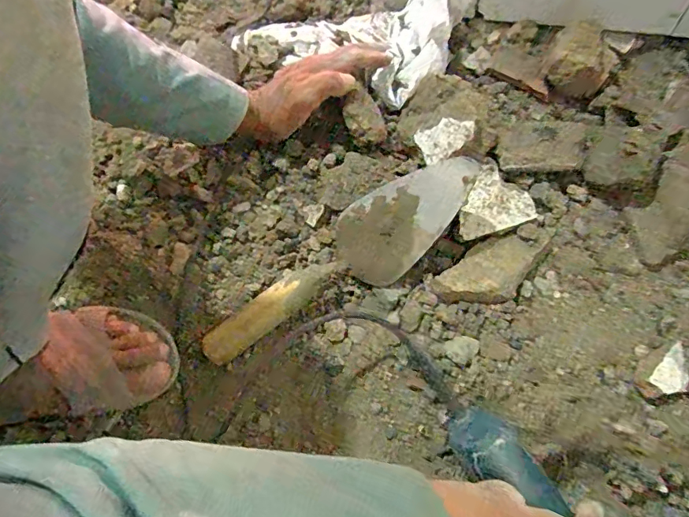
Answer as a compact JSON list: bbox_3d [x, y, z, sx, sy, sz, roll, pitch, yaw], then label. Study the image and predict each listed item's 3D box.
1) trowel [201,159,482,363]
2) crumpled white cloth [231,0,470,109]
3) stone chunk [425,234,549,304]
[{"bbox_3d":[-0.008,0.002,0.482,0.312,0.049,0.085,-34,70,3],"label":"trowel"},{"bbox_3d":[0.013,-0.260,0.592,0.292,0.070,0.166,-3,66,-2],"label":"crumpled white cloth"},{"bbox_3d":[0.152,0.013,0.499,0.132,0.021,0.057,-31,65,-11],"label":"stone chunk"}]

